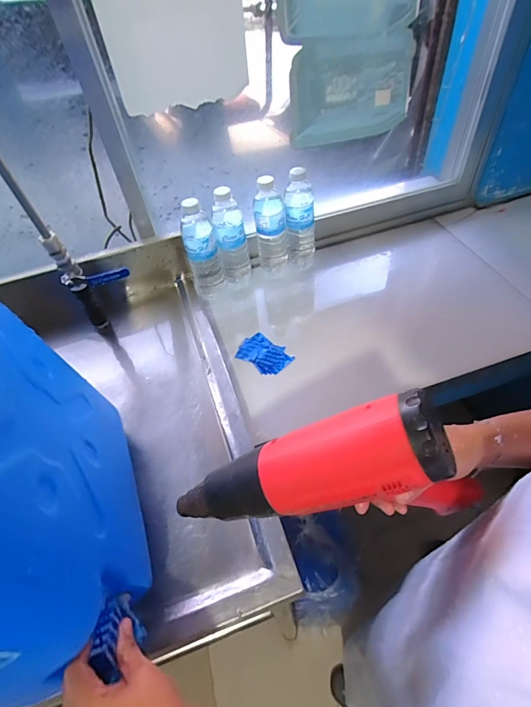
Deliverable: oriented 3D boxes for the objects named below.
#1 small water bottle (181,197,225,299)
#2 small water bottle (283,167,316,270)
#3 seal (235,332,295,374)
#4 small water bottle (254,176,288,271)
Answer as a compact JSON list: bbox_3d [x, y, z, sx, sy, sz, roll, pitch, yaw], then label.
[{"bbox_3d":[-0.123,-0.202,0.757,0.061,0.192,0.064,-15,50,-6],"label":"small water bottle"},{"bbox_3d":[0.070,-0.275,0.803,0.063,0.207,0.073,-2,50,5],"label":"small water bottle"},{"bbox_3d":[-0.002,-0.001,0.715,0.104,0.009,0.067,32,60,29],"label":"seal"},{"bbox_3d":[0.010,-0.260,0.790,0.061,0.192,0.076,-8,50,0],"label":"small water bottle"}]

